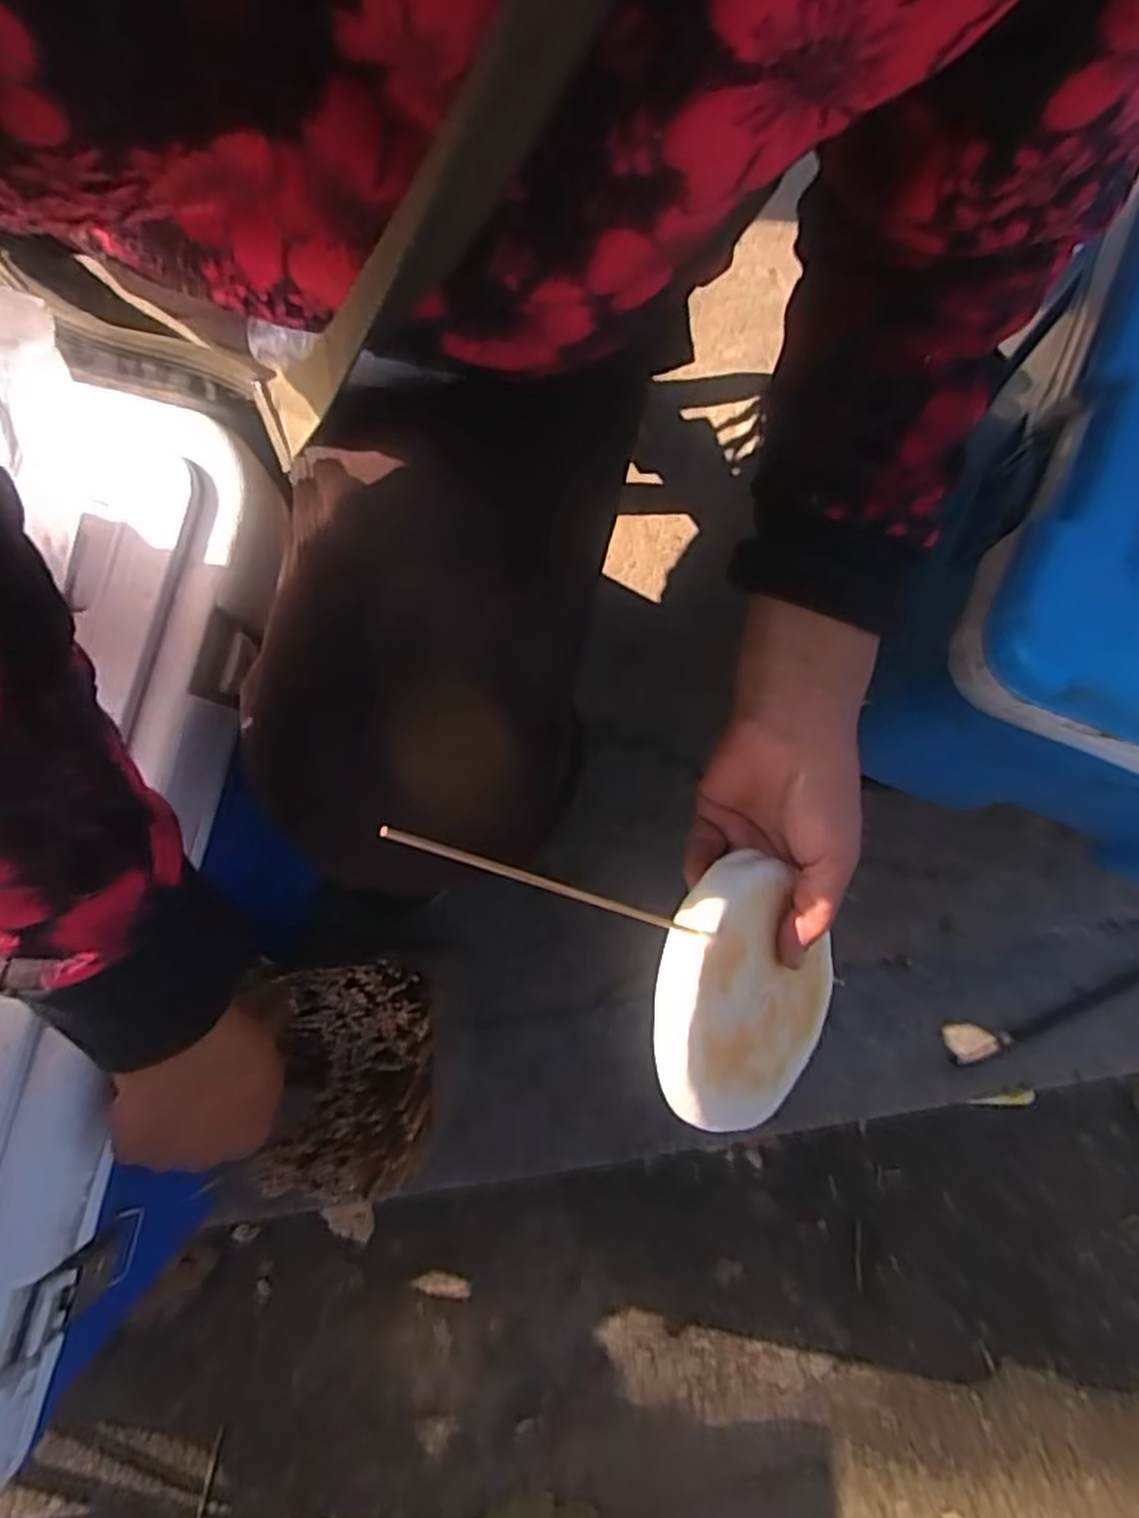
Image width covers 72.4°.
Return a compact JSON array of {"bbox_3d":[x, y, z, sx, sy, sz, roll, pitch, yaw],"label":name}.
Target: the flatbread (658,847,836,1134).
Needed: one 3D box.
[{"bbox_3d":[0.077,0.107,0.343,0.107,0.016,0.108,1,88,-41],"label":"flatbread"}]

